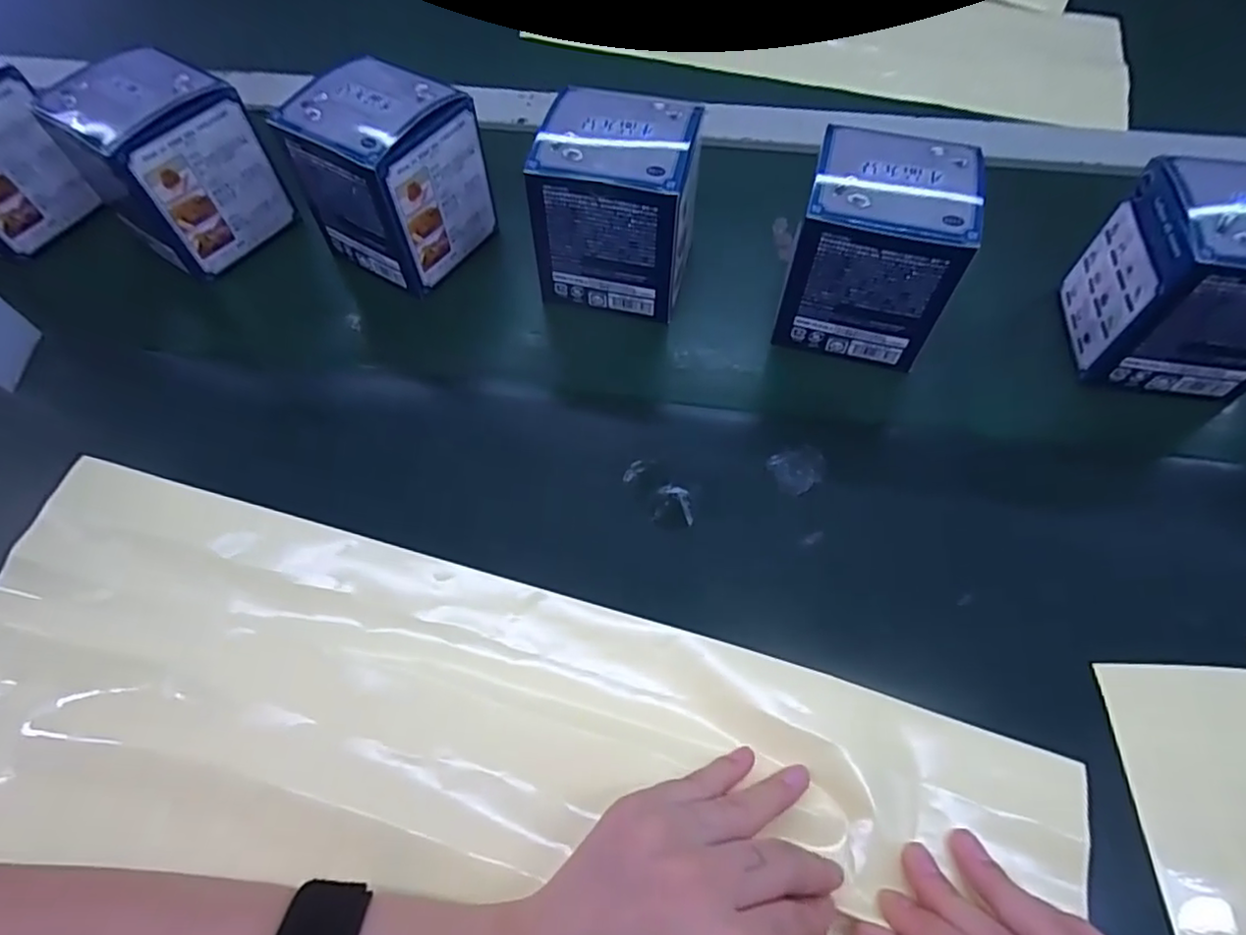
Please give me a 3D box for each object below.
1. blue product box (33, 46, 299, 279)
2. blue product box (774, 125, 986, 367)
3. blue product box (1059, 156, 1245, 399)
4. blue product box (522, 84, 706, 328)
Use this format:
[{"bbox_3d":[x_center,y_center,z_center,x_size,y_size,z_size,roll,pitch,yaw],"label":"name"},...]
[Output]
[{"bbox_3d":[-0.279,-0.185,0.396,0.083,0.092,0.088,31,64,19],"label":"blue product box"},{"bbox_3d":[0.138,-0.122,0.350,0.089,0.080,0.076,13,59,10],"label":"blue product box"},{"bbox_3d":[0.300,-0.099,0.334,0.083,0.091,0.080,7,59,6],"label":"blue product box"},{"bbox_3d":[-0.004,-0.147,0.369,0.091,0.096,0.072,9,59,7],"label":"blue product box"}]

